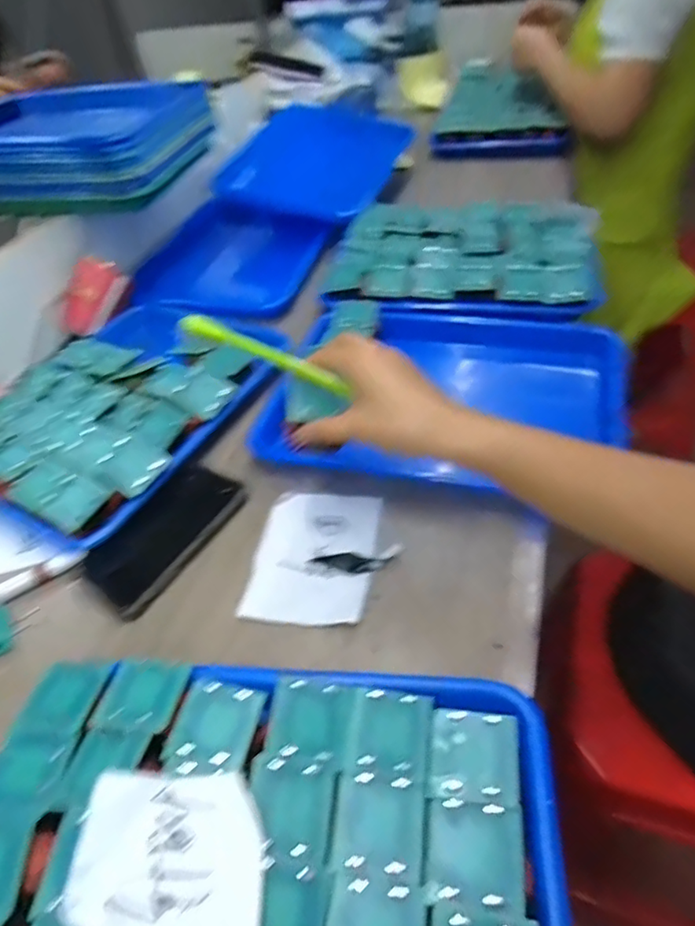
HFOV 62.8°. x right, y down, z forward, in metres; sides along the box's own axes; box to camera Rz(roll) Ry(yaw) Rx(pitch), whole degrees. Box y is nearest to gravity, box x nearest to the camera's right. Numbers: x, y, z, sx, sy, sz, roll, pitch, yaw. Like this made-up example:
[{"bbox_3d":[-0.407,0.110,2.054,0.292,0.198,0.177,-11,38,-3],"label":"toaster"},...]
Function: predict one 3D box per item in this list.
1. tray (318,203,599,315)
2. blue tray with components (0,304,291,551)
[{"bbox_3d":[0.146,-0.268,0.732,0.323,0.054,0.268,5,48,12],"label":"tray"},{"bbox_3d":[-0.240,-0.066,0.595,0.261,0.049,0.310,20,52,24],"label":"blue tray with components"}]

